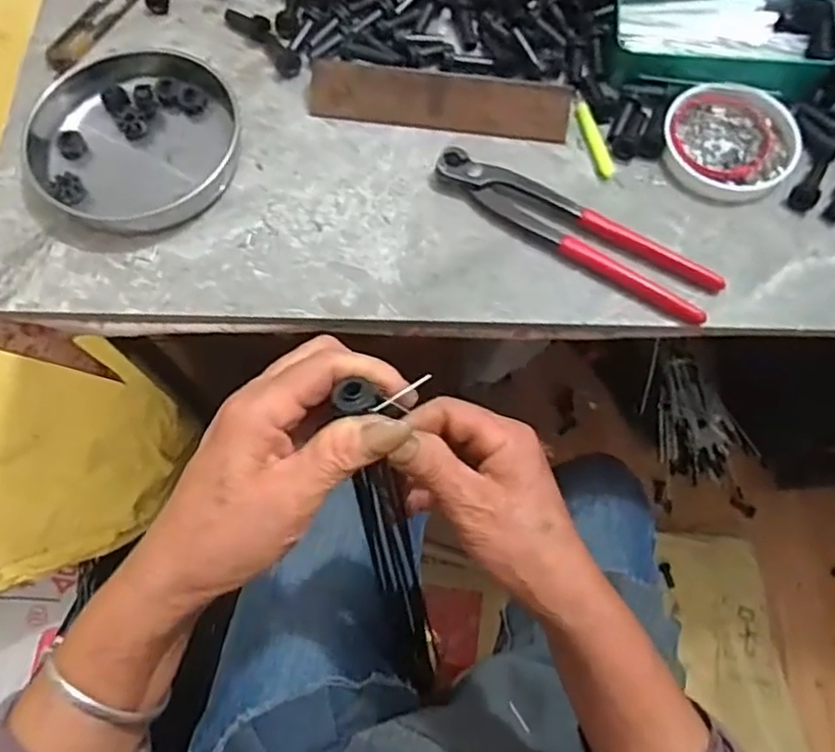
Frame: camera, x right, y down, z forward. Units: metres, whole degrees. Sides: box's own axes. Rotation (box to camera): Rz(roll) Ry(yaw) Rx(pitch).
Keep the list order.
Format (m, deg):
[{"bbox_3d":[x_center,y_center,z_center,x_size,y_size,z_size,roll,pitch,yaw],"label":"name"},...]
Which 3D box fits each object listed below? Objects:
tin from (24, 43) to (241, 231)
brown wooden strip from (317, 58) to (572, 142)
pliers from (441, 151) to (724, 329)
[{"bbox_3d":[-0.191,-0.169,0.452,0.134,0.020,0.142,0,69,0],"label":"tin"},{"bbox_3d":[0.016,-0.191,0.457,0.179,0.037,0.006,8,31,3],"label":"brown wooden strip"},{"bbox_3d":[0.101,-0.095,0.426,0.194,0.014,0.041,29,72,11],"label":"pliers"}]

